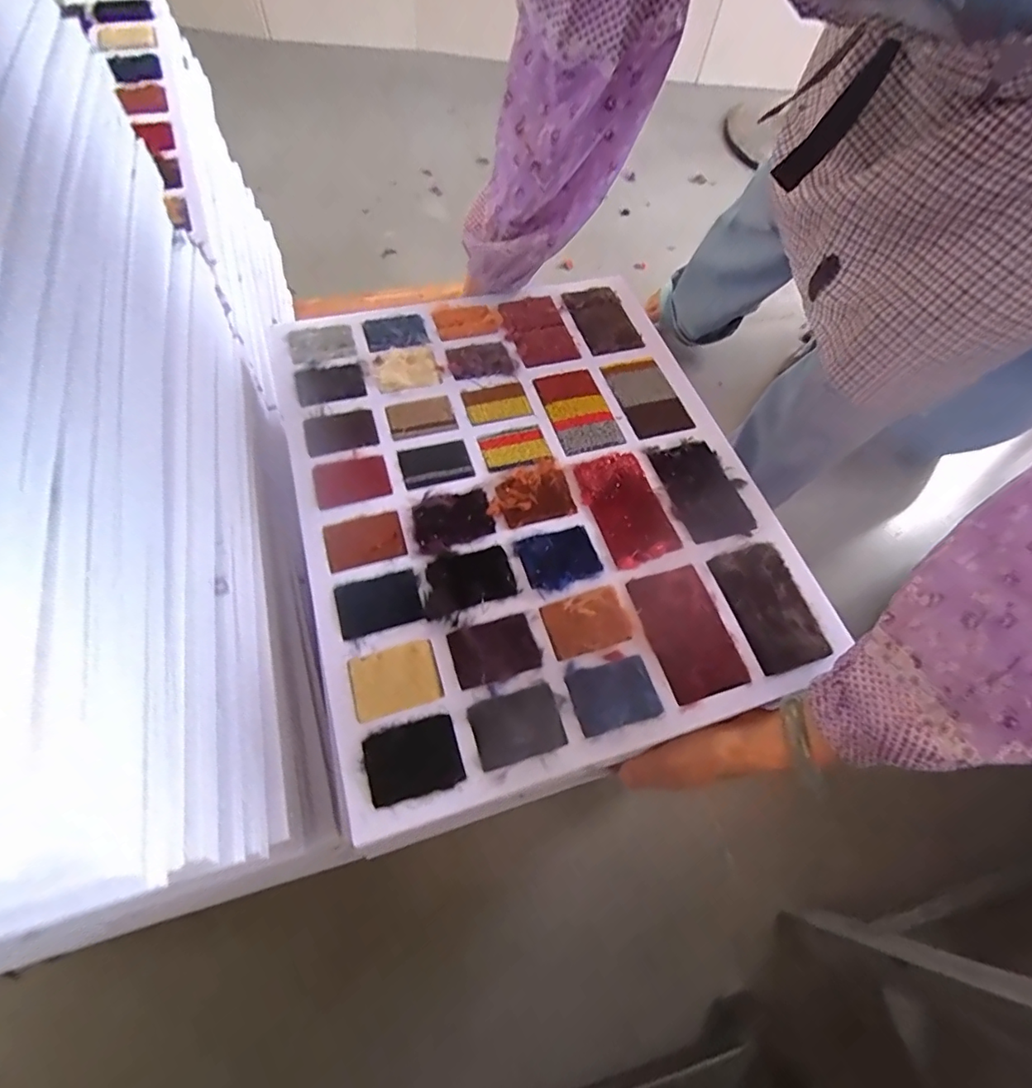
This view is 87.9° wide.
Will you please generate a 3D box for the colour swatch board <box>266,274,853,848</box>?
[{"bbox_3d":[0.006,-0.052,0.418,0.341,0.027,0.419,-16,64,-8],"label":"colour swatch board"}]

